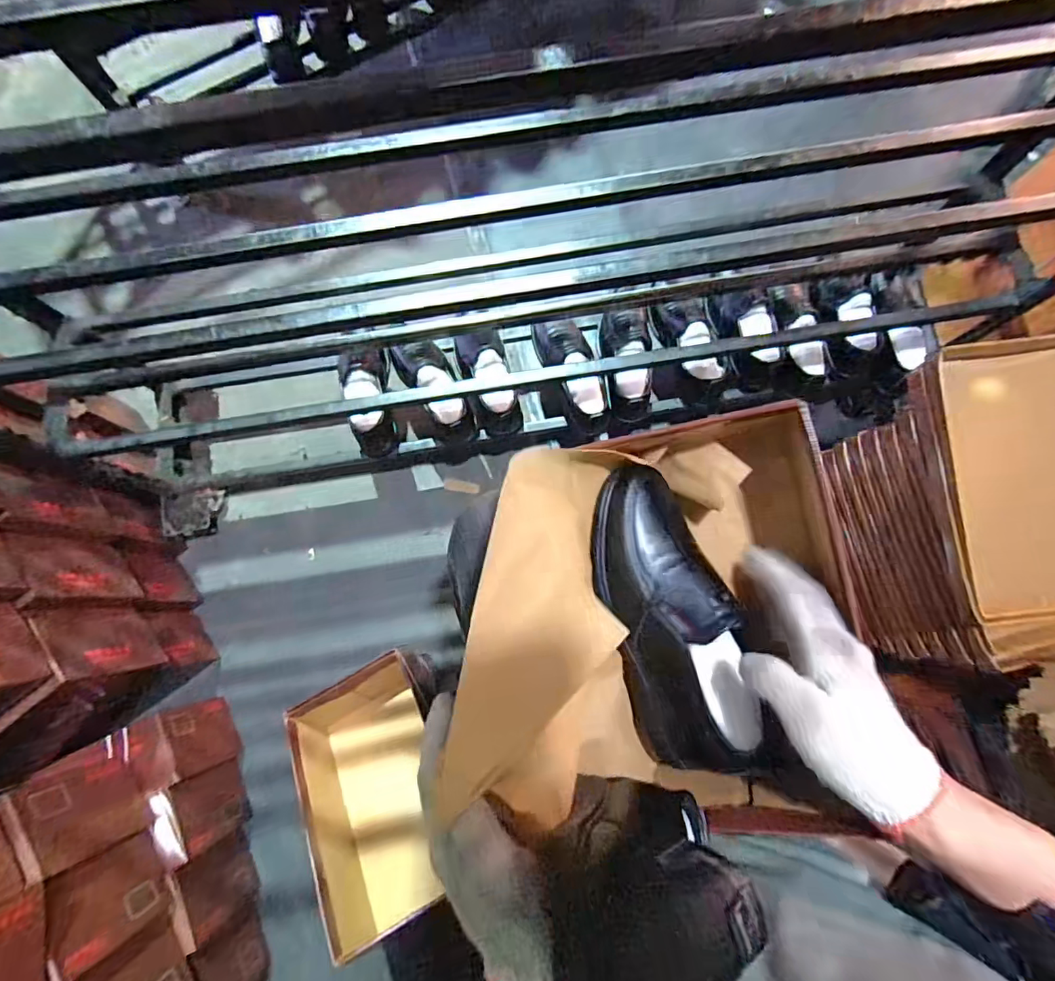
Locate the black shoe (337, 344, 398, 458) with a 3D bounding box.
[{"bbox_3d":[-0.298,-0.164,0.958,0.093,0.087,0.200,-8,97,-1],"label":"black shoe"}]

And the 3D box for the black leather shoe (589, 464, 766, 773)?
[{"bbox_3d":[0.122,0.109,0.457,0.092,0.094,0.259,-14,80,-3],"label":"black leather shoe"}]

